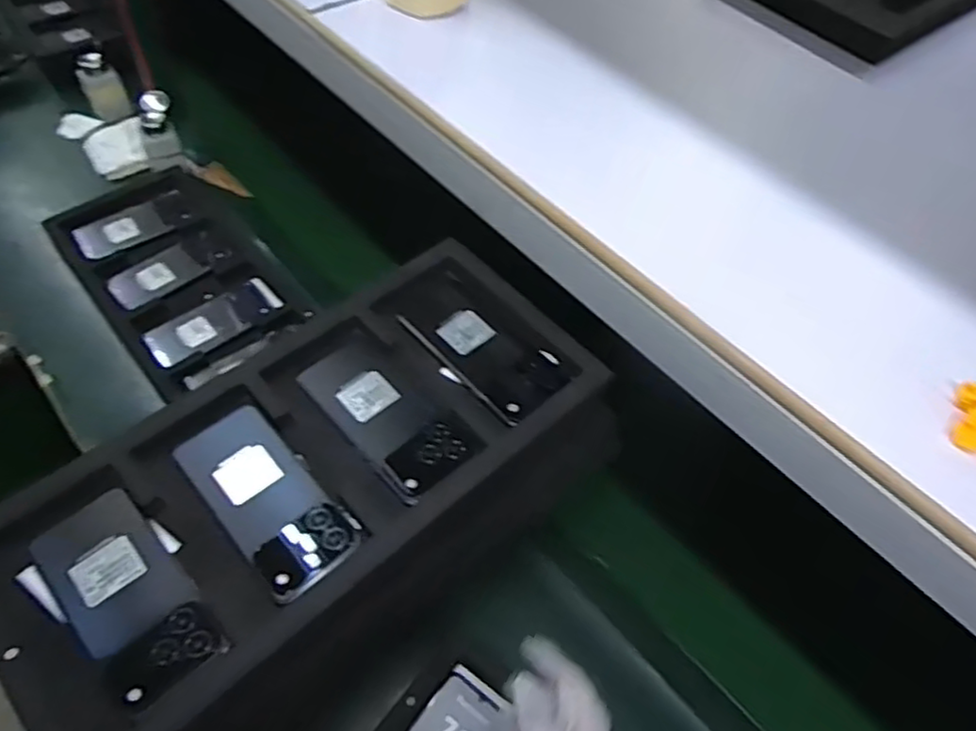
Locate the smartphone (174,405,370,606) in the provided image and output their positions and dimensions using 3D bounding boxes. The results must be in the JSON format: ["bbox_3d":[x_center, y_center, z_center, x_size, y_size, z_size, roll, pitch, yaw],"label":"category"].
[{"bbox_3d":[-0.169,0.100,0.523,0.075,0.012,0.162,-37,65,-27],"label":"smartphone"}]

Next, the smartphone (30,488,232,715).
[{"bbox_3d":[-0.254,0.161,0.479,0.070,0.009,0.159,-36,65,-26],"label":"smartphone"}]

